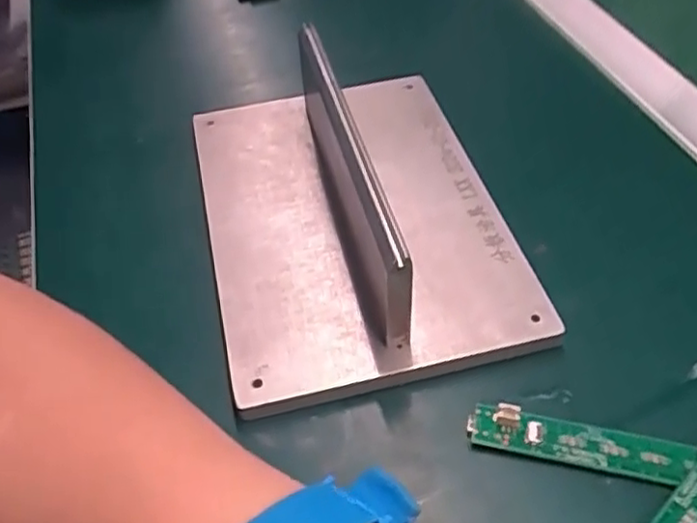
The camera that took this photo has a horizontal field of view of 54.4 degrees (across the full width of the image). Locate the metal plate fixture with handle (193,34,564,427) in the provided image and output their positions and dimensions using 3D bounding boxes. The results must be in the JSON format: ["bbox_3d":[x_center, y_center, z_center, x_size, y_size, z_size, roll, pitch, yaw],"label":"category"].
[{"bbox_3d":[-0.002,-0.041,0.320,0.136,0.065,0.197,-13,48,-5],"label":"metal plate fixture with handle"}]

